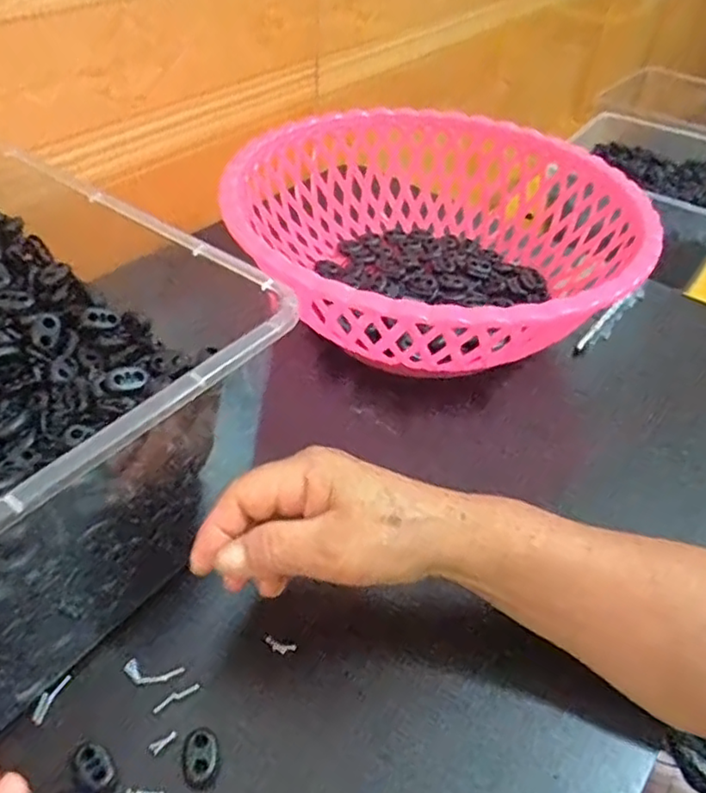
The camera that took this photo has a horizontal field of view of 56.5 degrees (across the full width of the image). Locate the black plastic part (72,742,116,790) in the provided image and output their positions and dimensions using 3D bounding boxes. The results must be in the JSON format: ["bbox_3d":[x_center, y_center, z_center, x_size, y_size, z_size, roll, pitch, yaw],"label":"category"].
[{"bbox_3d":[-0.110,0.157,0.279,0.013,0.007,0.020,-29,54,-31],"label":"black plastic part"}]

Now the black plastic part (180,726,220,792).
[{"bbox_3d":[-0.066,0.157,0.286,0.016,0.008,0.024,2,44,-4],"label":"black plastic part"}]

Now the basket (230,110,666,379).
[{"bbox_3d":[0.058,-0.116,0.504,0.295,0.091,0.290,3,44,-3],"label":"basket"}]

